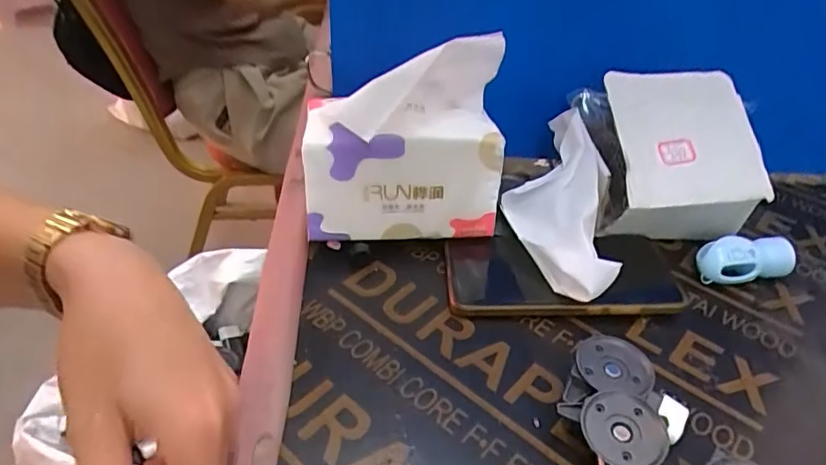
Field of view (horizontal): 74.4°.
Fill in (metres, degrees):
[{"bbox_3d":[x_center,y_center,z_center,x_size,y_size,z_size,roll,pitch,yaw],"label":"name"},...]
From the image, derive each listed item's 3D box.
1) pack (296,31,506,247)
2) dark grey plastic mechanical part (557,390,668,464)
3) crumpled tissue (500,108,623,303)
[{"bbox_3d":[-0.007,-0.062,0.405,0.142,0.143,0.072,-2,39,-7],"label":"pack"},{"bbox_3d":[0.109,0.117,0.280,0.044,0.034,0.067,-4,40,-10],"label":"dark grey plastic mechanical part"},{"bbox_3d":[0.107,-0.026,0.408,0.072,0.046,0.170,6,52,3],"label":"crumpled tissue"}]

